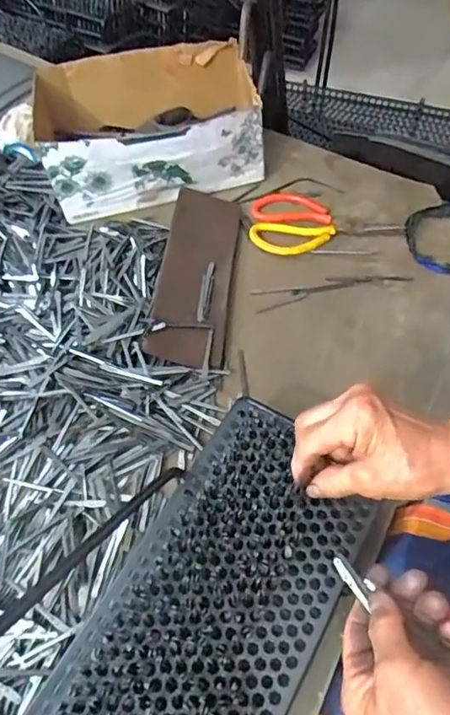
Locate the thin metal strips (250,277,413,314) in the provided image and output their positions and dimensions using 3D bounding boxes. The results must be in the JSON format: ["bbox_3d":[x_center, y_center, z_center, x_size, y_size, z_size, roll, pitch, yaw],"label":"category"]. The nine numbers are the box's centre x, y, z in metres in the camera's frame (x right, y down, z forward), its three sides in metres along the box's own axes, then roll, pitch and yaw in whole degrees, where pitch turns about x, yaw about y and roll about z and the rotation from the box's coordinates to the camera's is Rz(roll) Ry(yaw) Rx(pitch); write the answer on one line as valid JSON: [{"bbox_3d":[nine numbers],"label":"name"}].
[{"bbox_3d":[0.125,-0.084,0.637,0.182,0.012,0.032,-10,57,-6],"label":"thin metal strips"}]

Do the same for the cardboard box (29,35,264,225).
[{"bbox_3d":[-0.105,-0.319,0.735,0.295,0.104,0.204,-8,57,-5],"label":"cardboard box"}]

